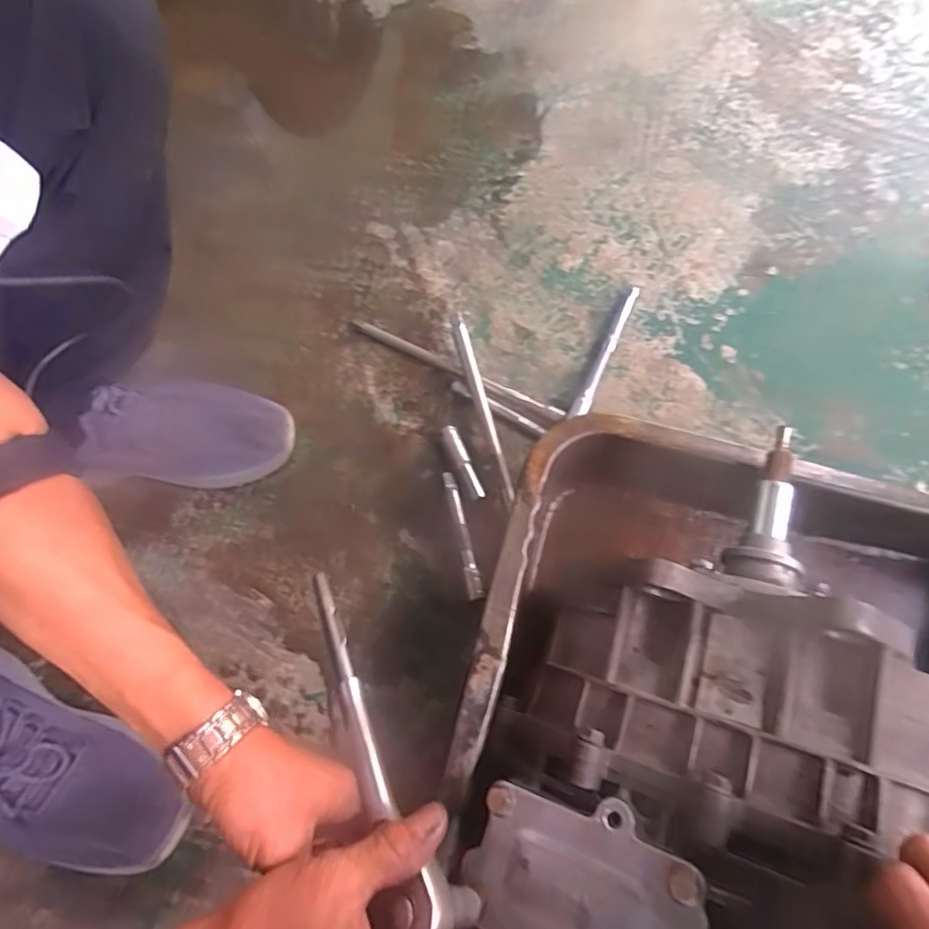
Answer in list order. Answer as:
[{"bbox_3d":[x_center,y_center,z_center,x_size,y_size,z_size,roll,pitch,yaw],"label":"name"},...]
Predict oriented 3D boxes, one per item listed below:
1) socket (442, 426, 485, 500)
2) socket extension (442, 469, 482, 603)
[{"bbox_3d":[-0.001,-0.001,0.582,0.015,0.019,0.078,-22,70,-6],"label":"socket"},{"bbox_3d":[-0.002,0.064,0.551,0.013,0.019,0.124,-12,69,-2],"label":"socket extension"}]

